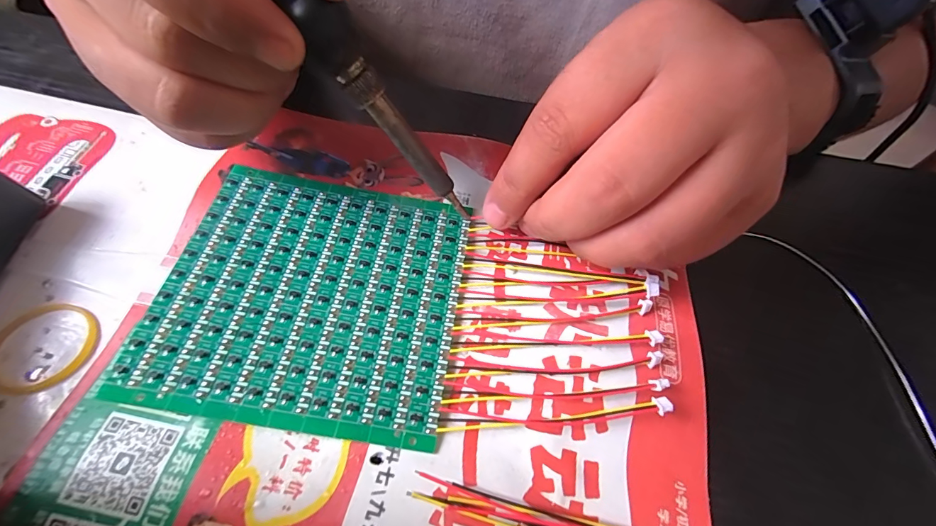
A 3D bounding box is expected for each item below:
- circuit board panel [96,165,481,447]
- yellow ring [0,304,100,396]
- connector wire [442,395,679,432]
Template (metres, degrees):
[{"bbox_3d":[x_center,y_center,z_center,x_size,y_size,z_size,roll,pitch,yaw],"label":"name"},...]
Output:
[{"bbox_3d":[-0.054,0.009,0.144,0.098,0.004,0.093,10,59,-2],"label":"circuit board panel"},{"bbox_3d":[-0.141,0.027,0.132,0.034,0.004,0.030,9,58,2],"label":"yellow ring"},{"bbox_3d":[0.026,0.046,0.127,0.072,0.009,0.007,-1,58,-4],"label":"connector wire"}]

